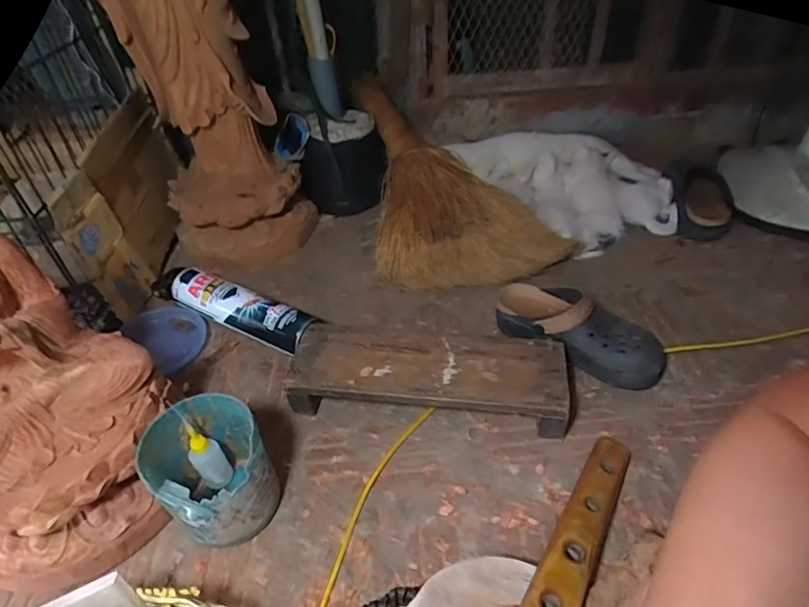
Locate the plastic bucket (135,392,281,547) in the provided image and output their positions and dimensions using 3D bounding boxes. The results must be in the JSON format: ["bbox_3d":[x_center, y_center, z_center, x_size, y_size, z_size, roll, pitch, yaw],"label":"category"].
[{"bbox_3d":[-0.196,0.173,0.525,0.104,0.116,0.114,-2,41,2],"label":"plastic bucket"}]

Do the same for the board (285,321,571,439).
[{"bbox_3d":[0.029,0.096,0.643,0.334,0.067,0.112,4,42,9],"label":"board"}]

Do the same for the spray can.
[{"bbox_3d":[-0.255,0.000,0.746,0.292,0.050,0.055,18,46,23],"label":"spray can"}]

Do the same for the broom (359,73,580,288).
[{"bbox_3d":[0.020,-0.180,0.862,0.249,0.041,0.468,-40,74,-12],"label":"broom"}]

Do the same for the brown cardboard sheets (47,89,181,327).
[{"bbox_3d":[-0.414,-0.154,0.788,0.032,0.213,0.313,-3,41,1],"label":"brown cardboard sheets"}]

